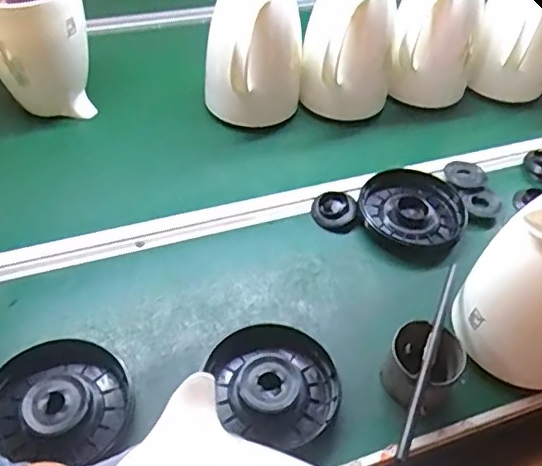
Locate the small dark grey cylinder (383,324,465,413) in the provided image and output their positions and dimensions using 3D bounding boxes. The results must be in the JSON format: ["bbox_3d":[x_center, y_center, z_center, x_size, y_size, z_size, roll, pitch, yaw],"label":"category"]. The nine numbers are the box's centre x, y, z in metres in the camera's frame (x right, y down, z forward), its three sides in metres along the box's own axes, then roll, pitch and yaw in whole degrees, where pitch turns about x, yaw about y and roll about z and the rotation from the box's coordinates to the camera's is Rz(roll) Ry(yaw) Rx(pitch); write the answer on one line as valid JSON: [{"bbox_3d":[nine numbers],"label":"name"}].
[{"bbox_3d":[0.150,0.134,0.584,0.088,0.063,0.077,-17,50,-21],"label":"small dark grey cylinder"}]

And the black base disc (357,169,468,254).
[{"bbox_3d":[0.188,-0.031,0.748,0.135,0.023,0.129,3,46,-3],"label":"black base disc"}]

